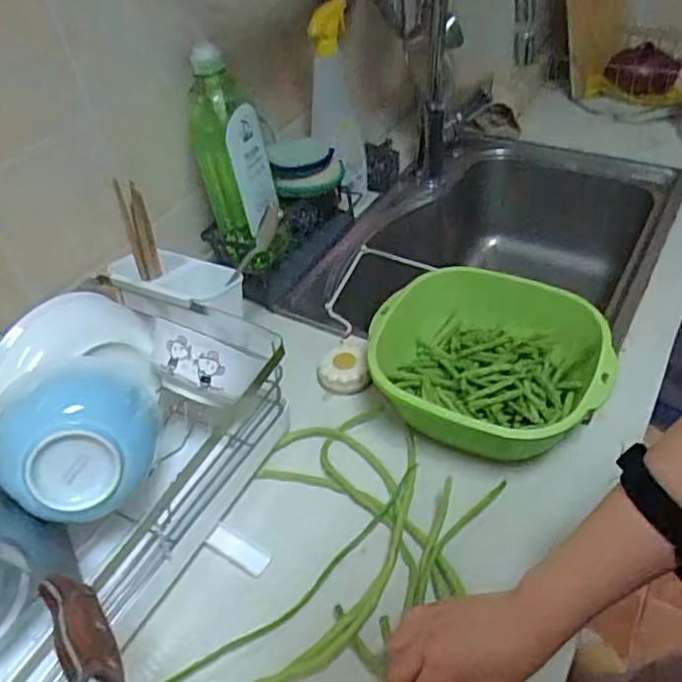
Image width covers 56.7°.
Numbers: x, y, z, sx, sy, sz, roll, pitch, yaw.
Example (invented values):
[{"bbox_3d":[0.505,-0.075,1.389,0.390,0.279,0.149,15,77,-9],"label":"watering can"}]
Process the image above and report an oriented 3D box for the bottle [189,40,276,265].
[{"bbox_3d":[-0.127,-0.219,0.750,0.080,0.224,0.065,-9,43,-2],"label":"bottle"}]

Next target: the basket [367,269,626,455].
[{"bbox_3d":[0.150,0.031,0.659,0.225,0.115,0.201,26,52,30],"label":"basket"}]

